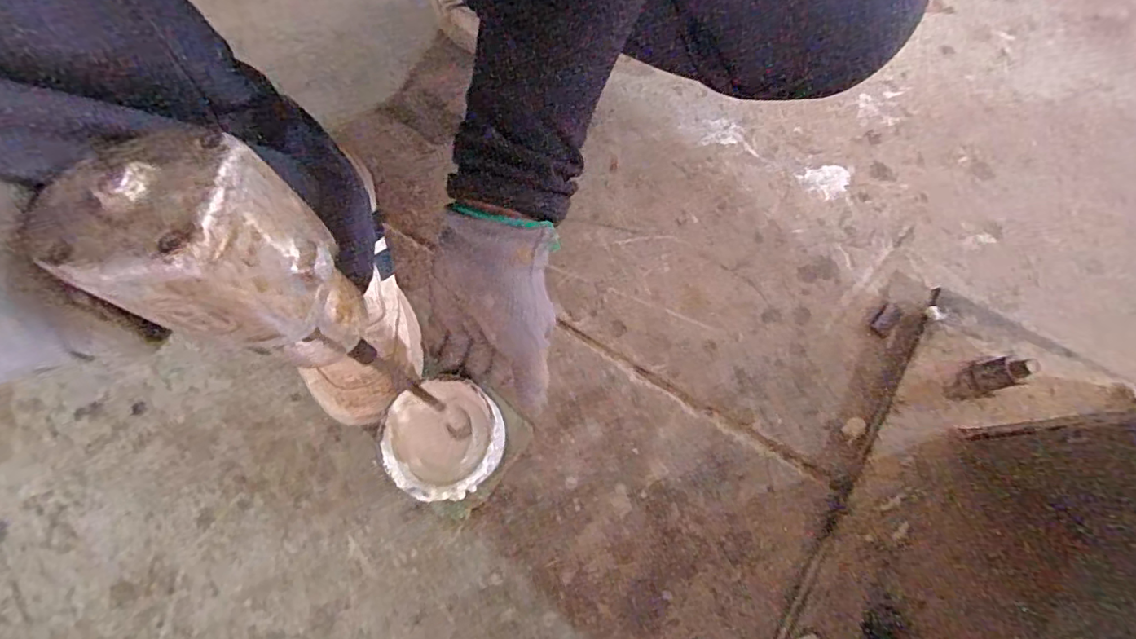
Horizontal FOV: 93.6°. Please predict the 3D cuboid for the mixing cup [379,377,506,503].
[{"bbox_3d":[-0.088,0.087,0.391,0.080,0.049,0.079,0,73,1],"label":"mixing cup"}]

